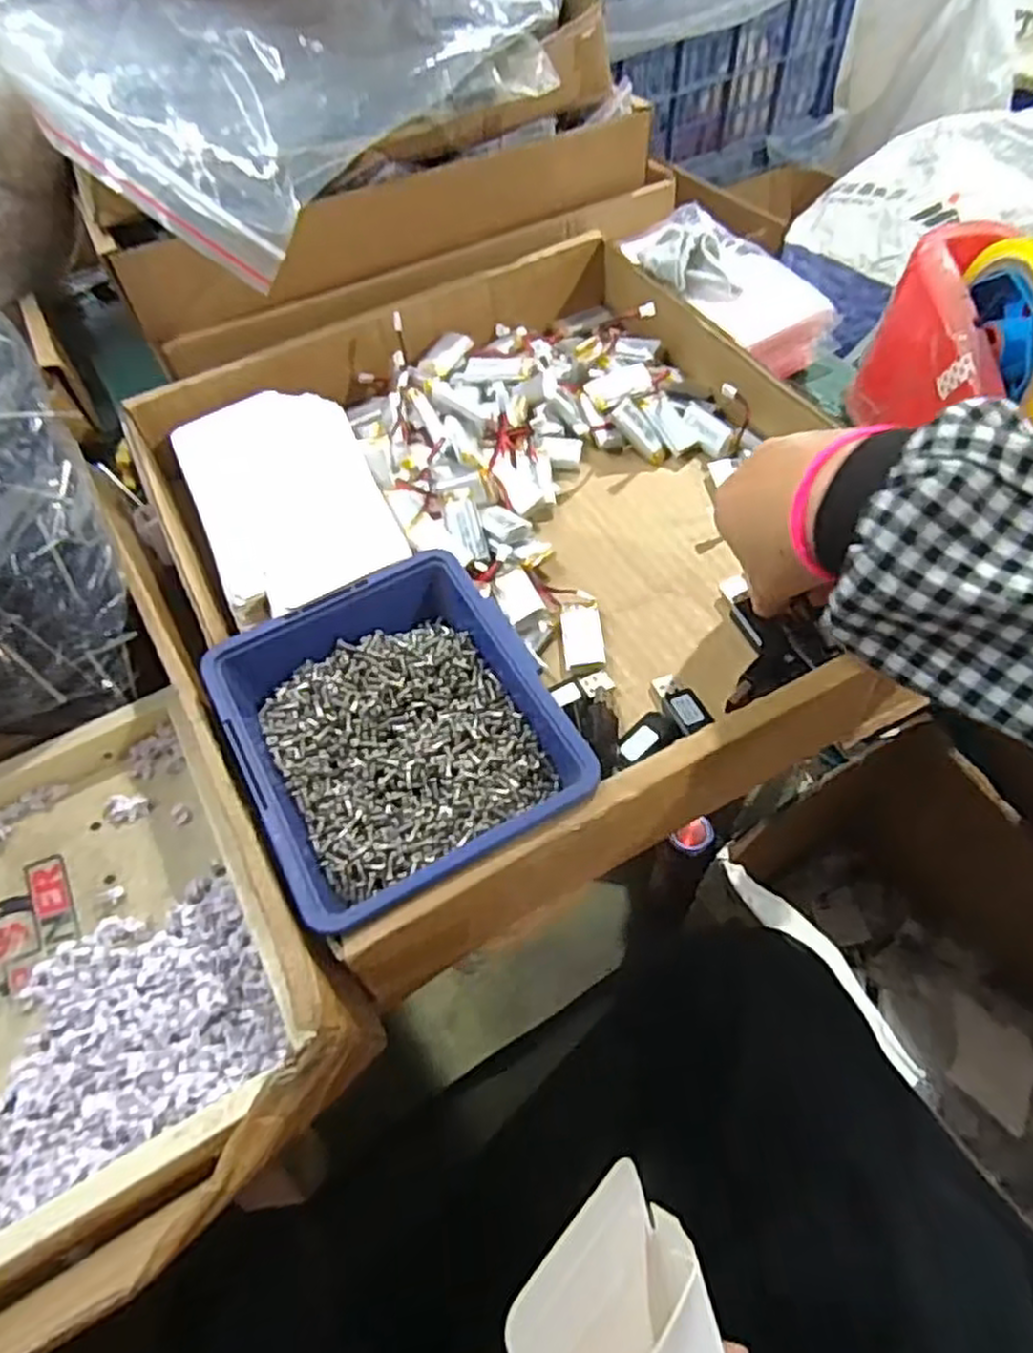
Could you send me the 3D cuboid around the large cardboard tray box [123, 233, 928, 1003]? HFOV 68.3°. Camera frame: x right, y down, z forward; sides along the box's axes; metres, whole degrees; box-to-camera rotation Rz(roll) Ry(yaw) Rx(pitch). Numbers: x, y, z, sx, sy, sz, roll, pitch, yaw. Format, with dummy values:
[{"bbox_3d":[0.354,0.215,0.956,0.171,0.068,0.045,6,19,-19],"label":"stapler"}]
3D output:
[{"bbox_3d":[0.001,-0.087,0.414,0.331,0.055,0.372,-25,58,-12],"label":"large cardboard tray box"}]

